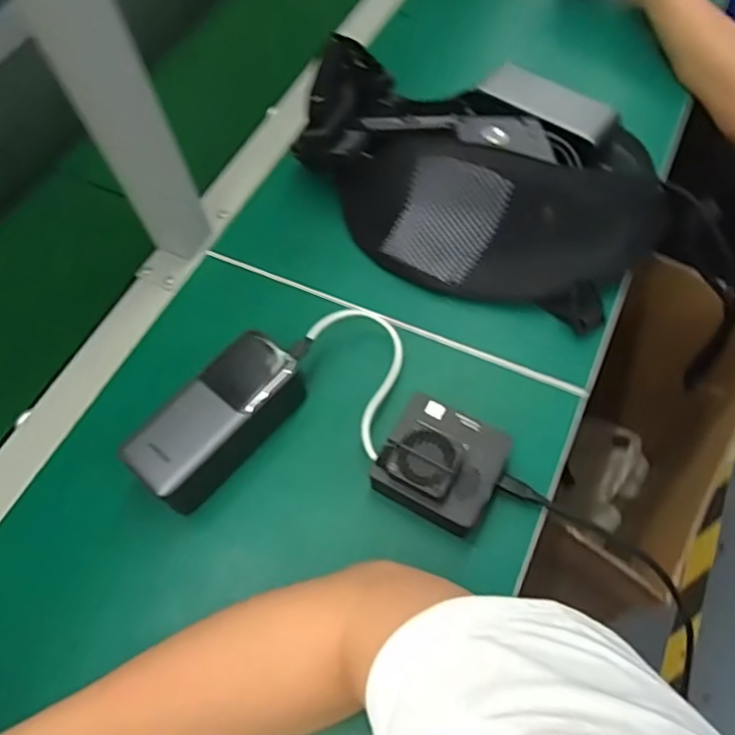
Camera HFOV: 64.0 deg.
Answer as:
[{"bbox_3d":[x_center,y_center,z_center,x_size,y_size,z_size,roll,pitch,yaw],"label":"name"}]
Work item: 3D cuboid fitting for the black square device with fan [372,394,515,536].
[{"bbox_3d":[0.051,0.066,0.405,0.078,0.041,0.078,24,66,16],"label":"black square device with fan"}]

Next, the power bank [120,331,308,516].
[{"bbox_3d":[-0.107,0.042,0.430,0.057,0.055,0.135,38,70,20],"label":"power bank"}]

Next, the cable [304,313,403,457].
[{"bbox_3d":[0.004,0.004,0.444,0.065,0.026,0.124,-25,64,-10],"label":"cable"}]

